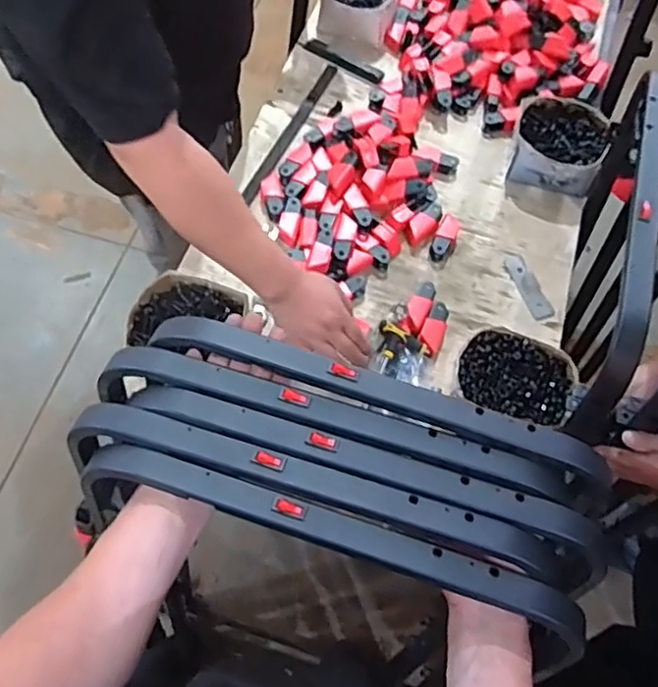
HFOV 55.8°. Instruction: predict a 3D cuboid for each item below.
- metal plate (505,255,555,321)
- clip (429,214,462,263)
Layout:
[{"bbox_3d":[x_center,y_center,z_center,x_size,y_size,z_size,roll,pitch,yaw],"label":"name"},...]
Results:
[{"bbox_3d":[0.326,-0.092,1.011,0.039,0.004,0.127,-12,59,-9],"label":"metal plate"},{"bbox_3d":[0.196,-0.177,1.033,0.039,0.038,0.092,24,65,8],"label":"clip"}]

